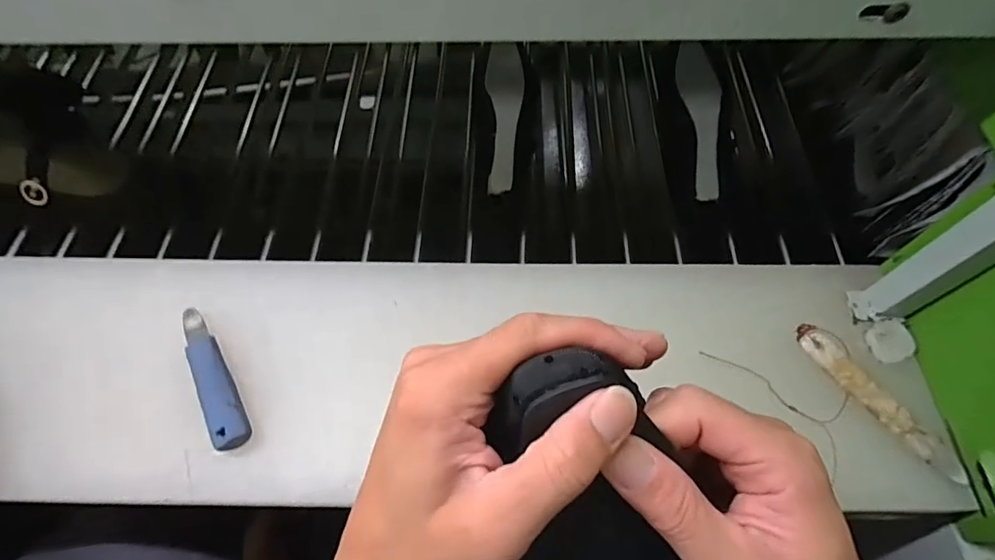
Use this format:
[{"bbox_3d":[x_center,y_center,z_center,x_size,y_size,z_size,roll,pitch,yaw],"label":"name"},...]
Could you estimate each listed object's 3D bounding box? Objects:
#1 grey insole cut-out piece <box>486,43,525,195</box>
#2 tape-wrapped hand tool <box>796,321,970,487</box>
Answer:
[{"bbox_3d":[0.009,-0.209,0.636,0.047,0.012,0.204,1,79,3],"label":"grey insole cut-out piece"},{"bbox_3d":[0.346,0.109,0.451,0.030,0.016,0.168,-29,65,-12],"label":"tape-wrapped hand tool"}]

